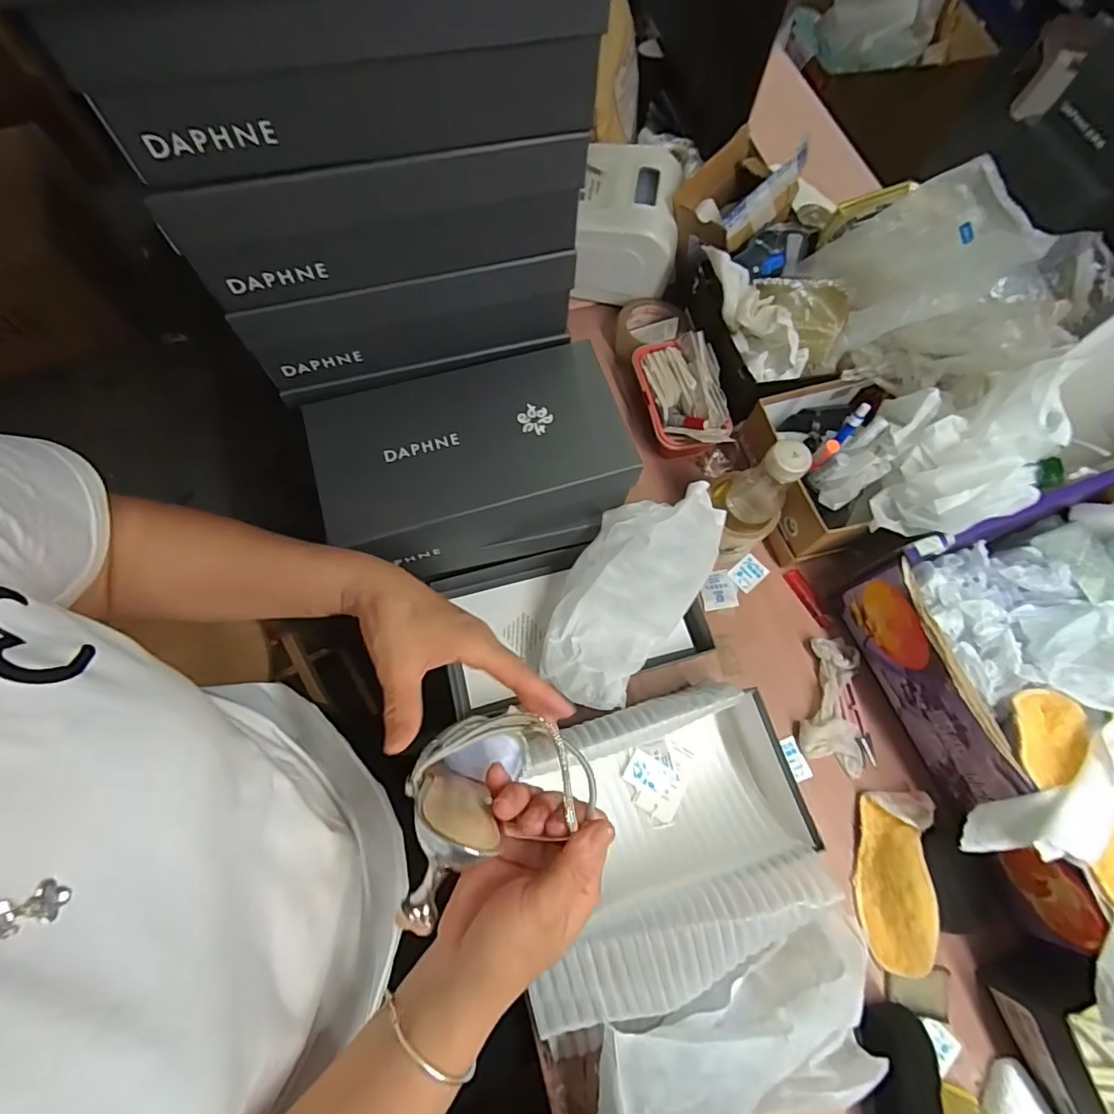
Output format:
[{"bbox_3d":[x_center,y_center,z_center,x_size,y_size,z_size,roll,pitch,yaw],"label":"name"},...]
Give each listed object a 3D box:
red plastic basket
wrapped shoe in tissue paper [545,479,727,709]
[{"bbox_3d":[0.166,-0.217,0.704,0.103,0.069,0.159,-5,70,-3],"label":"red plastic basket"},{"bbox_3d":[0.080,0.036,0.565,0.130,0.123,0.244,28,72,8],"label":"wrapped shoe in tissue paper"}]

